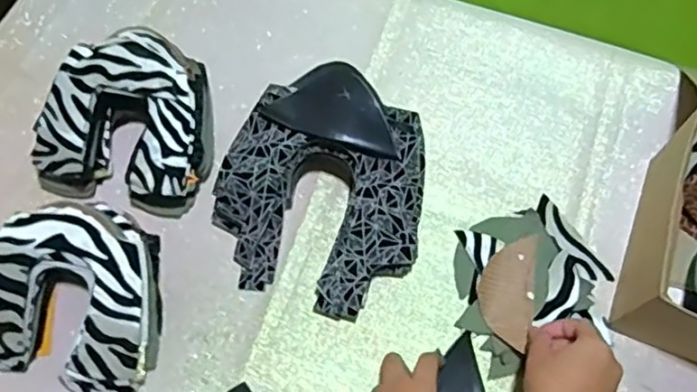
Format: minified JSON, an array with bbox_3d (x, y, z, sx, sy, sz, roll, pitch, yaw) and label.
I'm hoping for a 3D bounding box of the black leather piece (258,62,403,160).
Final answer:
[{"bbox_3d":[-0.010,-0.086,0.581,0.124,0.020,0.072,16,93,9],"label":"black leather piece"}]

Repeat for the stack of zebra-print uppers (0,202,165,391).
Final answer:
[{"bbox_3d":[-0.250,0.085,0.564,0.167,0.080,0.163,15,66,8],"label":"stack of zebra-print uppers"}]

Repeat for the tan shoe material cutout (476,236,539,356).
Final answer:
[{"bbox_3d":[0.150,0.086,0.583,0.051,0.011,0.105,9,66,5],"label":"tan shoe material cutout"}]

